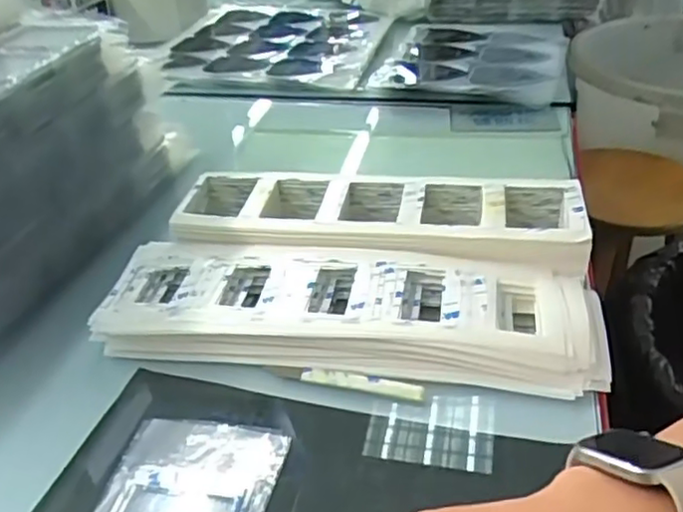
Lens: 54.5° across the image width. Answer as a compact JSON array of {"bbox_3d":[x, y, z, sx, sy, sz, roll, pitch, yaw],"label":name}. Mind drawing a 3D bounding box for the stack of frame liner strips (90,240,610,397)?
[{"bbox_3d":[0.004,0.033,0.455,0.333,0.030,0.102,3,36,10],"label":"stack of frame liner strips"}]

